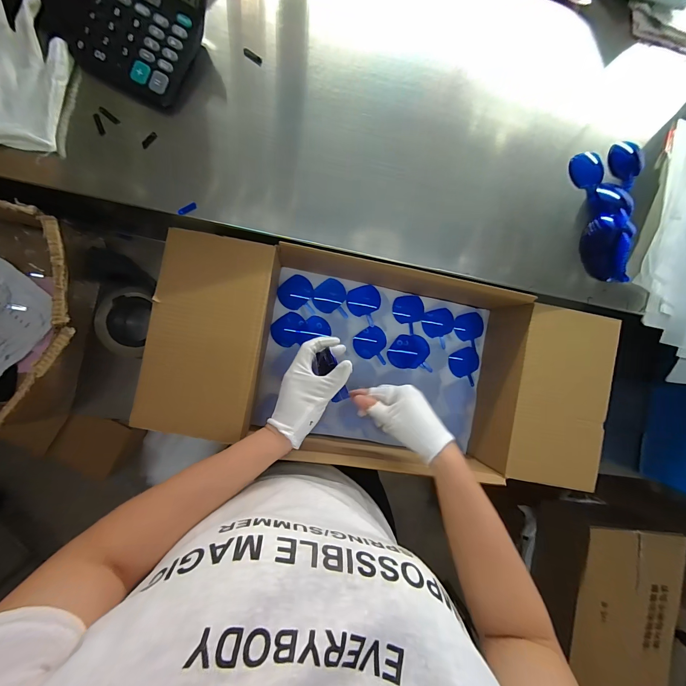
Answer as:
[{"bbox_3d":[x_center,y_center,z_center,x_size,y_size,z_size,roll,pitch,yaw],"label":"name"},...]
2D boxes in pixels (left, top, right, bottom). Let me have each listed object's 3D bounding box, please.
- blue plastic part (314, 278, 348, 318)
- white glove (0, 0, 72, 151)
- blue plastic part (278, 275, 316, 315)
[{"bbox_3d":[-0.022,-0.078,0.536,0.055,0.013,0.063,-1,90,-9],"label":"blue plastic part"},{"bbox_3d":[-0.366,-0.305,0.346,0.092,0.032,0.155,2,90,-9],"label":"white glove"},{"bbox_3d":[-0.080,-0.086,0.529,0.060,0.012,0.058,8,89,-9],"label":"blue plastic part"}]

